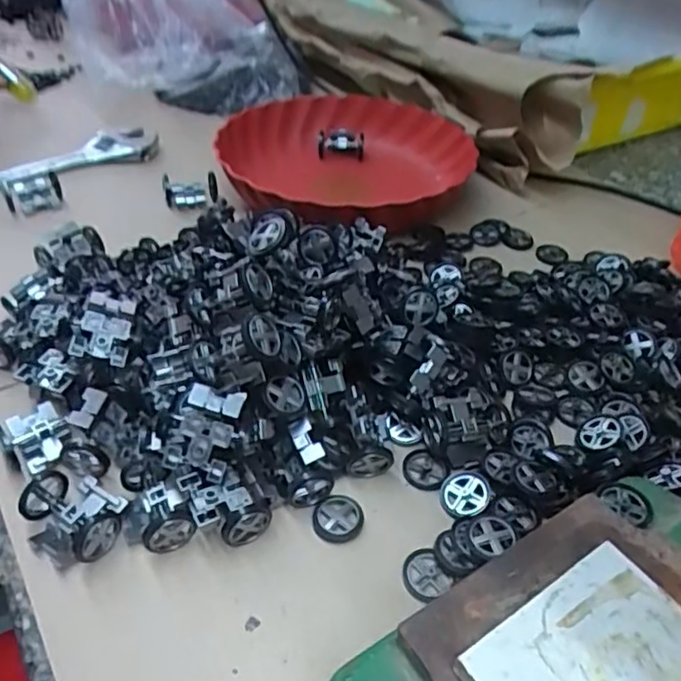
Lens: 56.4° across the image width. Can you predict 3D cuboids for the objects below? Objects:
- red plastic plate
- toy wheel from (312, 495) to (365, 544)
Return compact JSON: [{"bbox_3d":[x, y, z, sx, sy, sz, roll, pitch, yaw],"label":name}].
[{"bbox_3d":[0.008,-0.160,0.632,0.244,0.077,0.242,-11,42,-14],"label":"red plastic plate"},{"bbox_3d":[-0.001,0.098,0.348,0.027,0.006,0.027,1,41,-1],"label":"toy wheel"}]

